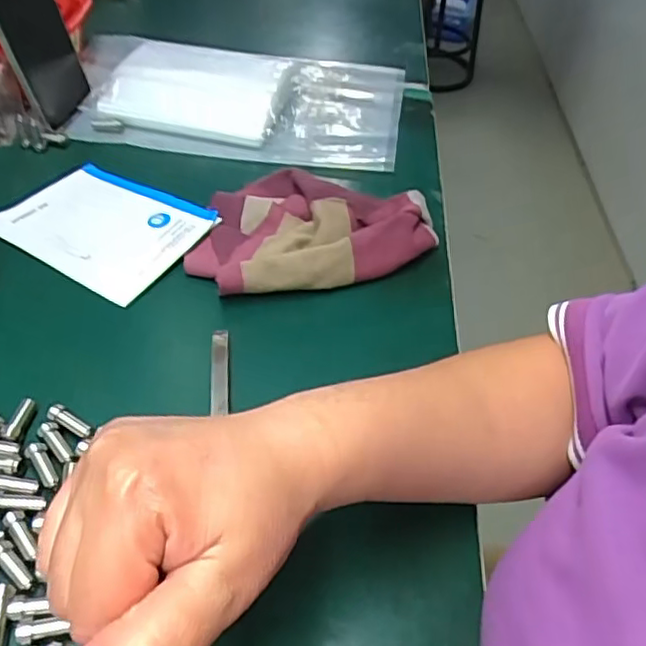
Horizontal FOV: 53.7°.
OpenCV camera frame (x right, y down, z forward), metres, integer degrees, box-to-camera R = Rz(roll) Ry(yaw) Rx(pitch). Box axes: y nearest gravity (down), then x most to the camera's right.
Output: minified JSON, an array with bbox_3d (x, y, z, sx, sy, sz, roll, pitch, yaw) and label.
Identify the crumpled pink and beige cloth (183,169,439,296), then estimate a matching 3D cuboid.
[{"bbox_3d":[-0.009,-0.075,0.461,0.176,0.037,0.121,-7,46,-12],"label":"crumpled pink and beige cloth"}]

